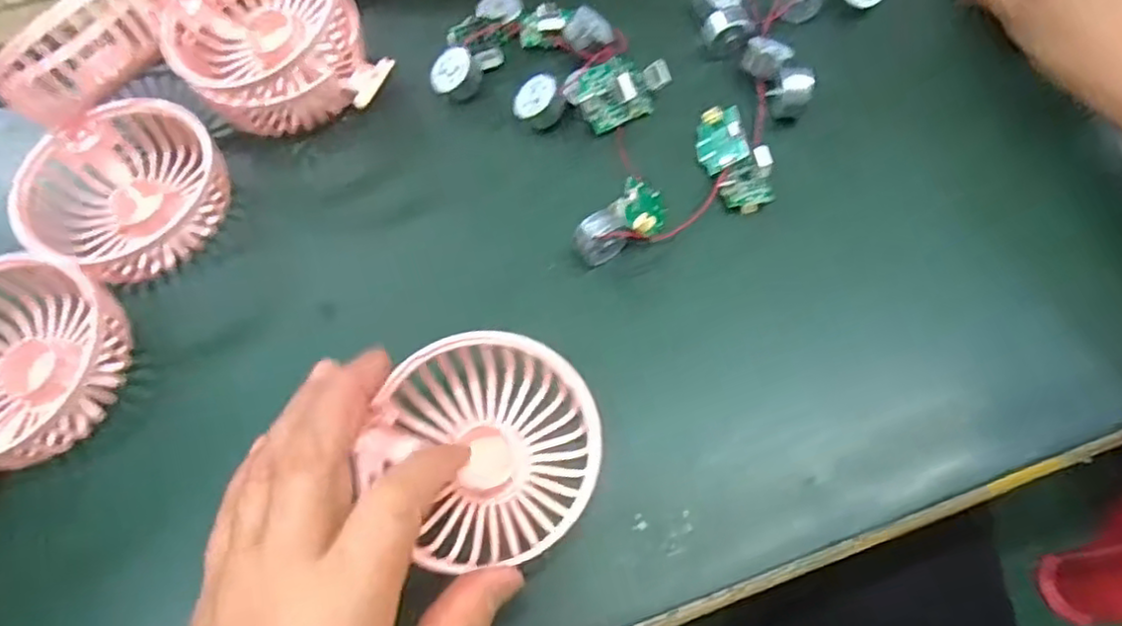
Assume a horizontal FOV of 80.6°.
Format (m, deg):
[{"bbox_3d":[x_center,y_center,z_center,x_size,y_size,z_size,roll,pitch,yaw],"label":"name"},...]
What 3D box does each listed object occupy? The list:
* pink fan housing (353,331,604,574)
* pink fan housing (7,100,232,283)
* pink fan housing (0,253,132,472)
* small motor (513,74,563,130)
[{"bbox_3d":[-0.029,0.054,0.262,0.083,0.035,0.090,-1,64,2],"label":"pink fan housing"},{"bbox_3d":[-0.212,-0.061,0.319,0.086,0.033,0.086,-1,64,2],"label":"pink fan housing"},{"bbox_3d":[-0.237,0.022,0.285,0.088,0.030,0.092,-18,65,-6],"label":"pink fan housing"},{"bbox_3d":[-0.012,-0.110,0.342,0.024,0.012,0.024,-2,85,20],"label":"small motor"}]

